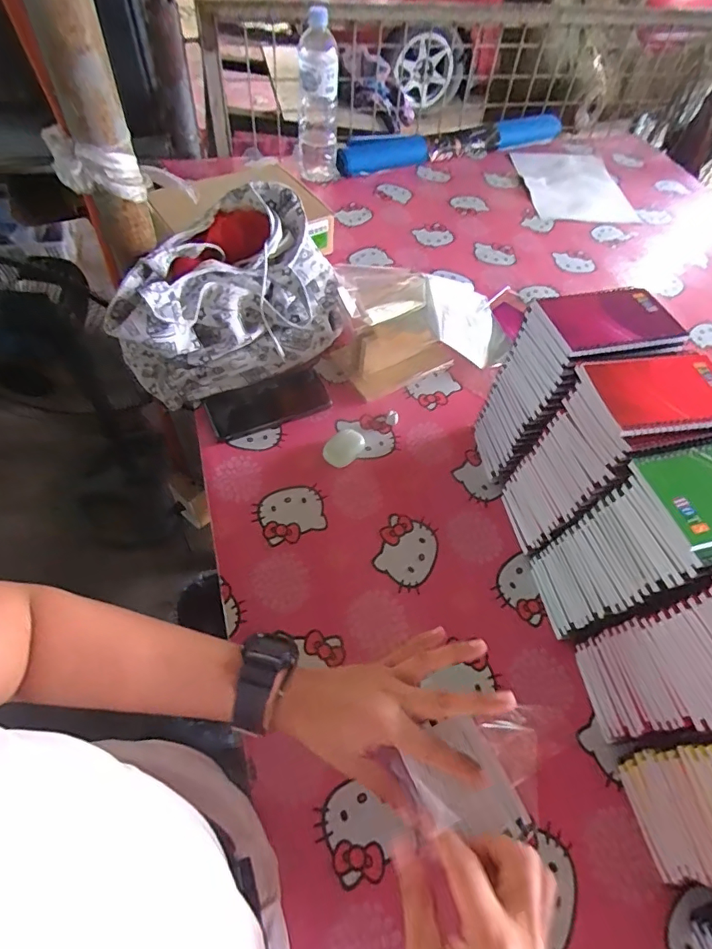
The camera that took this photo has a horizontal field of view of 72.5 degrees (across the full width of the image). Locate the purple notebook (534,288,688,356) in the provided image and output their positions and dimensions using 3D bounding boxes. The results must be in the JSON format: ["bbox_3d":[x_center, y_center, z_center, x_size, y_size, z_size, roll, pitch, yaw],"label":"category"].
[{"bbox_3d":[0.255,-0.158,0.491,0.129,0.012,0.092,-11,59,-11],"label":"purple notebook"}]

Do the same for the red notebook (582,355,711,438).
[{"bbox_3d":[0.278,-0.074,0.435,0.128,0.007,0.086,-5,58,-8],"label":"red notebook"}]

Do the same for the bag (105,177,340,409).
[{"bbox_3d":[-0.178,-0.250,0.680,0.313,0.165,0.190,-23,62,-18],"label":"bag"}]

